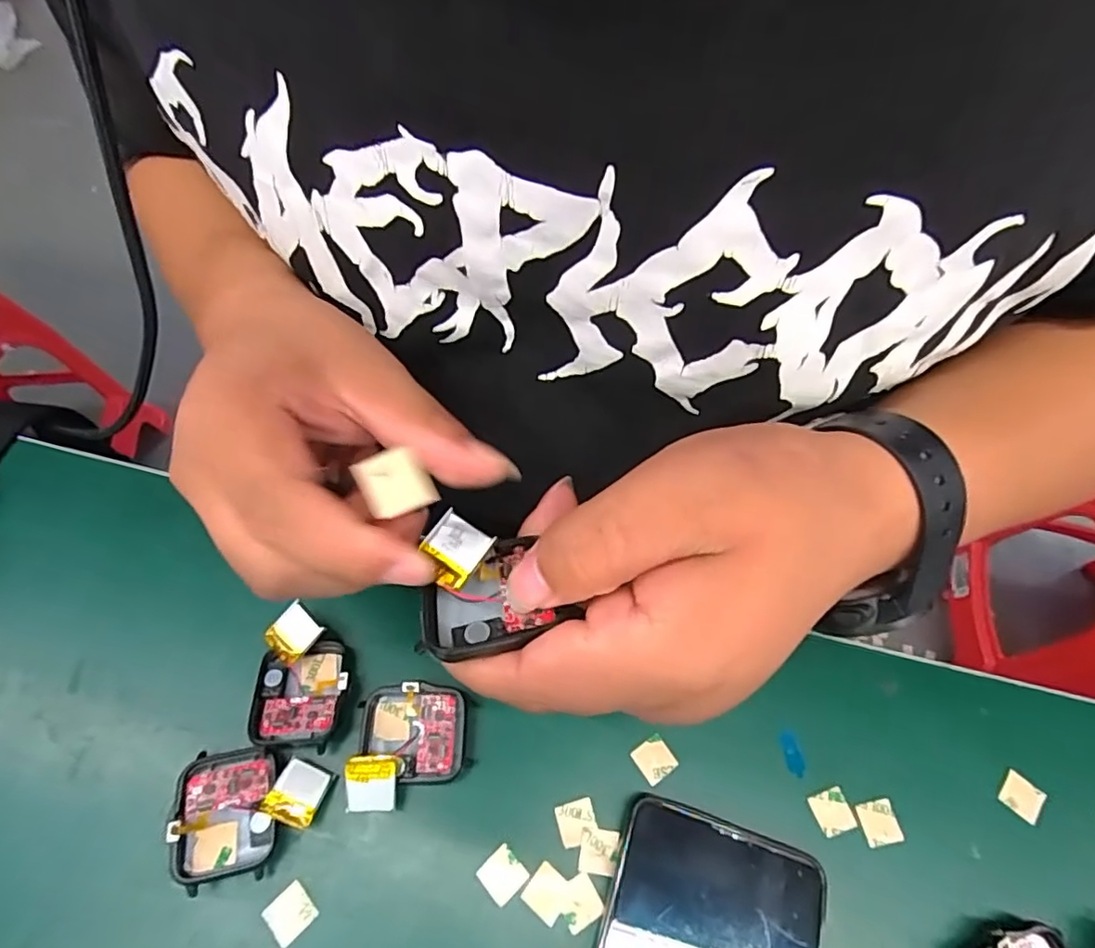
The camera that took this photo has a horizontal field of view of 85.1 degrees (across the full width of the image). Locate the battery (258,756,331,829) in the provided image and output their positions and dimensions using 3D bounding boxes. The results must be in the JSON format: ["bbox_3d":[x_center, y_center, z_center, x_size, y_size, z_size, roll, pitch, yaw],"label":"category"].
[{"bbox_3d":[-0.100,0.126,0.237,0.020,0.004,0.022,25,42,-4],"label":"battery"}]

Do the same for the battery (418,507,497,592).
[{"bbox_3d":[-0.030,0.023,0.185,0.019,0.004,0.020,31,63,15],"label":"battery"}]

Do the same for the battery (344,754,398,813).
[{"bbox_3d":[-0.070,0.123,0.236,0.019,0.005,0.021,0,85,-4],"label":"battery"}]

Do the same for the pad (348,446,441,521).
[{"bbox_3d":[-0.039,0.002,0.151,0.018,0.004,0.017,-23,93,13],"label":"pad"}]

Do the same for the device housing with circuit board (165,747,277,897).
[{"bbox_3d":[-0.126,0.134,0.234,0.035,0.015,0.045,-7,60,-7],"label":"device housing with circuit board"}]

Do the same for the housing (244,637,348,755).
[{"bbox_3d":[-0.107,0.094,0.256,0.037,0.007,0.043,4,59,0],"label":"housing"}]

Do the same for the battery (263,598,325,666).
[{"bbox_3d":[-0.112,0.070,0.263,0.020,0.004,0.022,34,78,14],"label":"battery"}]

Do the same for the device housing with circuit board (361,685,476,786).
[{"bbox_3d":[-0.057,0.110,0.252,0.044,0.014,0.037,-1,60,-3],"label":"device housing with circuit board"}]

